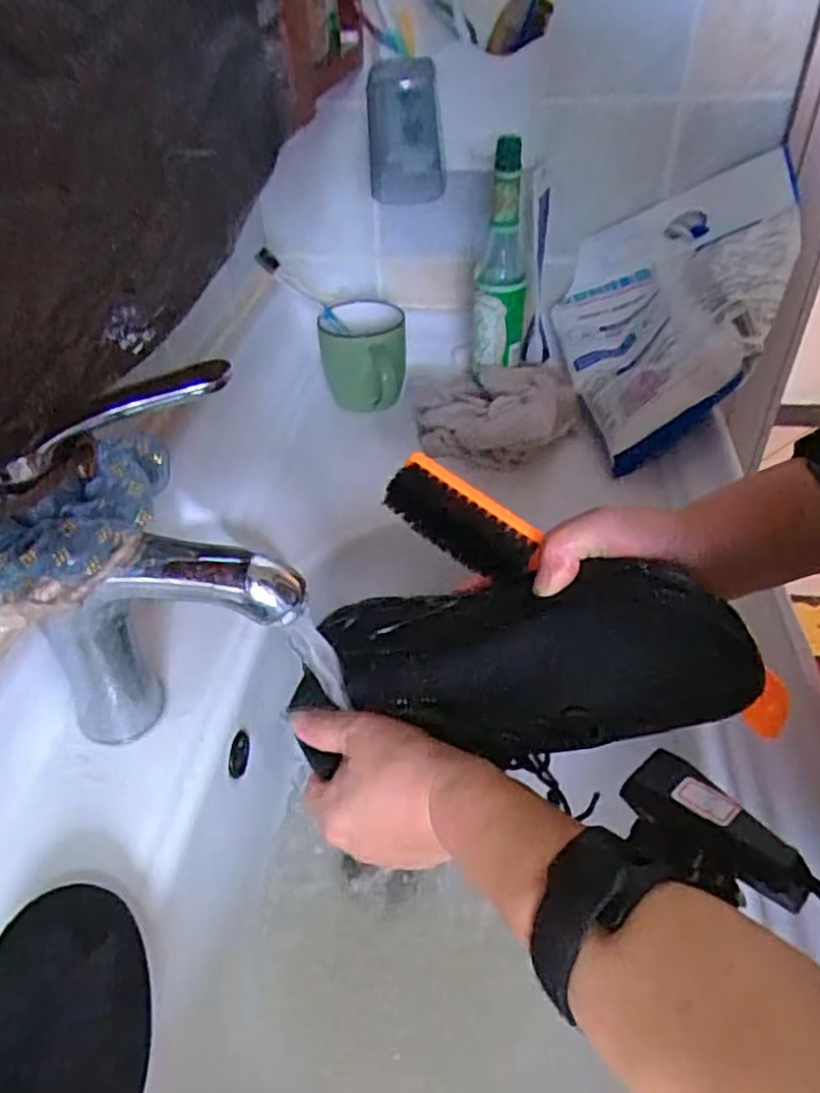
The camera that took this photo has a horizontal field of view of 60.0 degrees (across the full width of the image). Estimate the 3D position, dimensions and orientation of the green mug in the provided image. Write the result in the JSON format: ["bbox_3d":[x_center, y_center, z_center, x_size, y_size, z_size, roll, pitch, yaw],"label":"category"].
[{"bbox_3d":[-0.046,-0.192,0.713,0.084,0.078,0.075,-3,40,-1],"label":"green mug"}]

